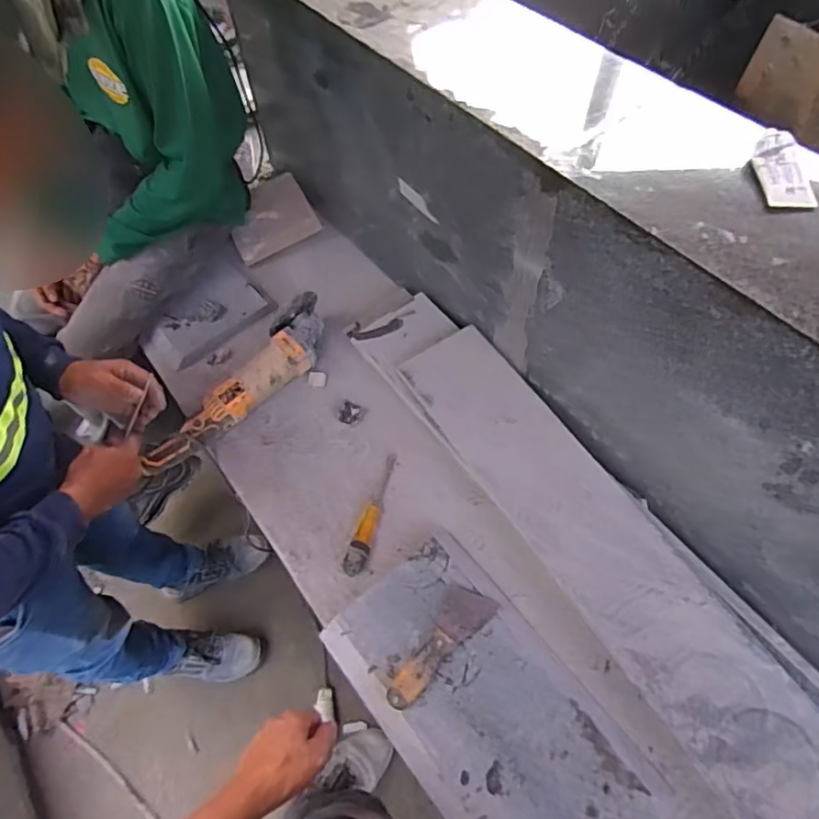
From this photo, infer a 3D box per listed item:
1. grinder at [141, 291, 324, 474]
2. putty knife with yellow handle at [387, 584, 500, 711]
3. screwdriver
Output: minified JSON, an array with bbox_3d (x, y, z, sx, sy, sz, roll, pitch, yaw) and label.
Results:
[{"bbox_3d":[-0.257,-0.037,0.895,0.092,0.078,0.385,31,65,19],"label":"grinder"},{"bbox_3d":[0.036,0.293,0.686,0.058,0.022,0.169,35,66,21],"label":"putty knife with yellow handle"},{"bbox_3d":[-0.053,0.146,0.802,0.027,0.028,0.193,13,60,10],"label":"screwdriver"}]

